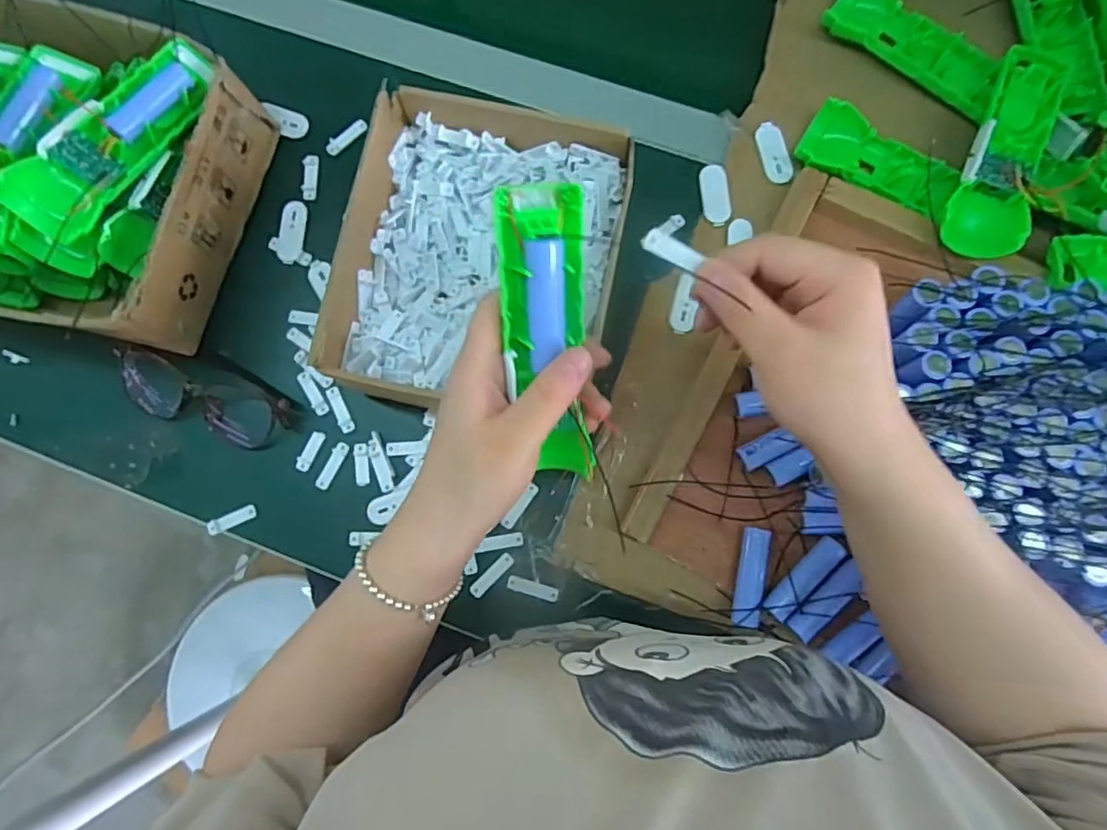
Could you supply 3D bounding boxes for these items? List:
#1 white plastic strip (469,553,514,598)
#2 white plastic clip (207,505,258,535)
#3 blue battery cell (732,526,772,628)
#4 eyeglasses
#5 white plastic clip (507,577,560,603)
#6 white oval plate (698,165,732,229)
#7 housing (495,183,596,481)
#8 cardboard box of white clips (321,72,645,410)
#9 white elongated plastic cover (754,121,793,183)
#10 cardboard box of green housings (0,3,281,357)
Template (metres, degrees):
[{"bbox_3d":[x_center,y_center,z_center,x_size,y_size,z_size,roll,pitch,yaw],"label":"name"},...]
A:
[{"bbox_3d":[-0.044,0.116,0.439,0.039,0.004,0.010,-43,81,-16],"label":"white plastic strip"},{"bbox_3d":[-0.242,0.079,0.457,0.038,0.004,0.011,-25,81,-1],"label":"white plastic clip"},{"bbox_3d":[0.136,0.111,0.420,0.019,0.018,0.066,10,82,5],"label":"blue battery cell"},{"bbox_3d":[-0.265,-0.009,0.459,0.138,0.026,0.042,18,83,6],"label":"eyeglasses"},{"bbox_3d":[-0.015,0.126,0.438,0.037,0.004,0.010,16,83,6],"label":"white plastic clip"},{"bbox_3d":[0.125,-0.169,0.465,0.020,0.004,0.050,-5,81,3],"label":"white oval plate"},{"bbox_3d":[-0.001,-0.035,0.308,0.042,0.024,0.152,-5,114,3],"label":"housing"},{"bbox_3d":[-0.048,-0.109,0.437,0.182,0.066,0.216,12,82,5],"label":"cardboard box of white clips"},{"bbox_3d":[0.170,-0.202,0.468,0.020,0.005,0.050,-15,81,1],"label":"white elongated plastic cover"},{"bbox_3d":[-0.434,-0.189,0.449,0.381,0.113,0.224,13,82,5],"label":"cardboard box of green housings"}]

